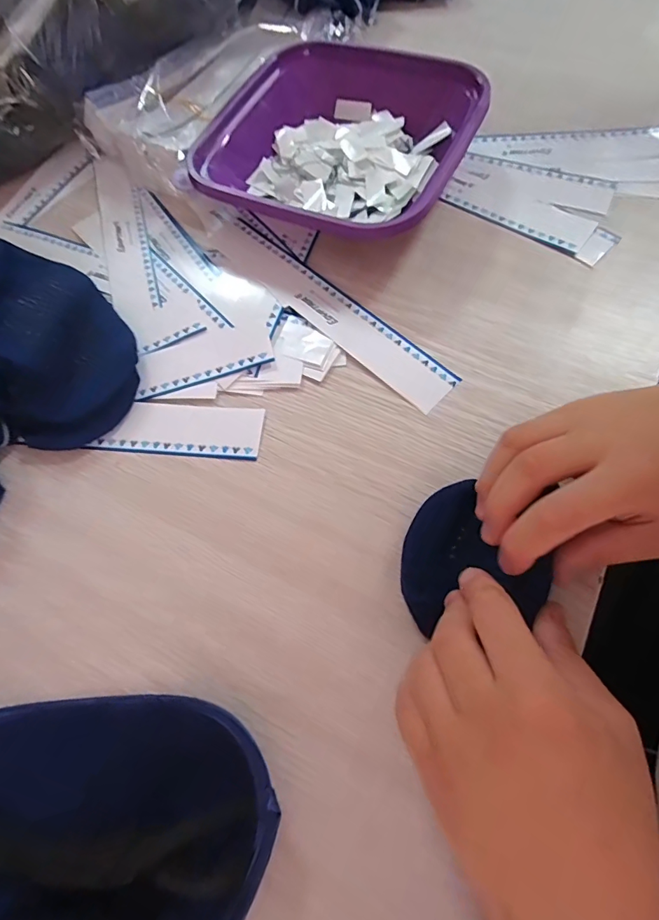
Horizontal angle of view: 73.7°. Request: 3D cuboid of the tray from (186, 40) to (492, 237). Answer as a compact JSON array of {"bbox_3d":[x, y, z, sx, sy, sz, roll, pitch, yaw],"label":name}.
[{"bbox_3d":[0.006,-0.239,0.329,0.180,0.044,0.186,21,72,14],"label":"tray"}]

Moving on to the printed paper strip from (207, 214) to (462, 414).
[{"bbox_3d":[-0.007,-0.111,0.309,0.224,0.004,0.035,42,75,18],"label":"printed paper strip"}]

